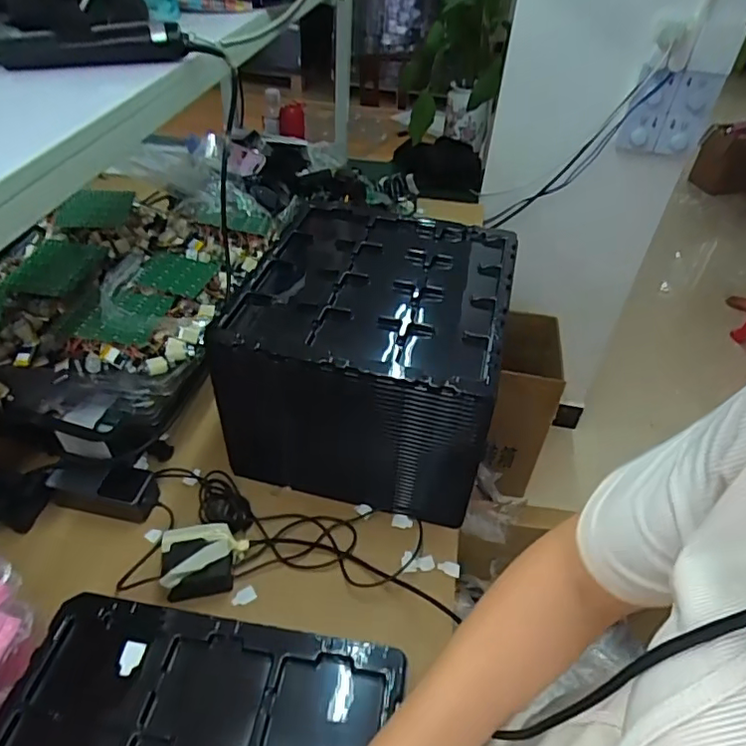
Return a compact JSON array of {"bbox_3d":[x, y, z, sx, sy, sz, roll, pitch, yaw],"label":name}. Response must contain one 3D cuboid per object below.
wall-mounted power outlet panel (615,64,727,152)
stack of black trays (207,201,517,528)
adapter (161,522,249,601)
[{"bbox_3d":[0.616,-0.545,1.171,0.187,0.165,0.043,-3,43,-9],"label":"wall-mounted power outlet panel"},{"bbox_3d":[0.002,-0.033,0.815,0.332,0.244,0.353,12,42,8],"label":"stack of black trays"},{"bbox_3d":[-0.198,0.220,0.669,0.096,0.051,0.071,-6,43,-12],"label":"adapter"}]

